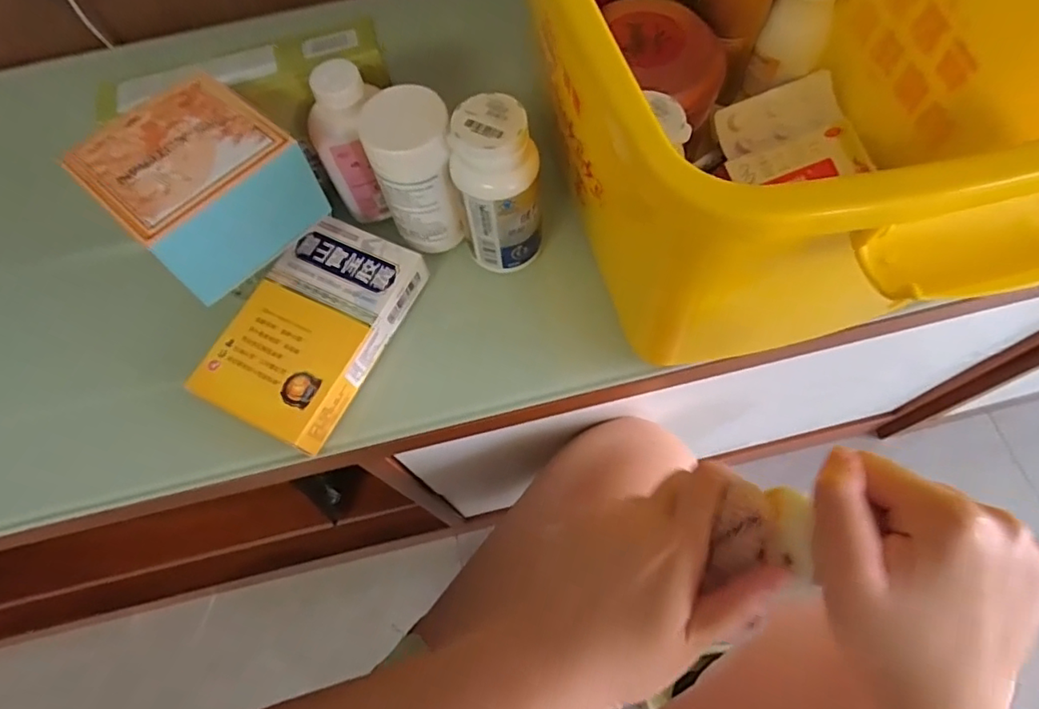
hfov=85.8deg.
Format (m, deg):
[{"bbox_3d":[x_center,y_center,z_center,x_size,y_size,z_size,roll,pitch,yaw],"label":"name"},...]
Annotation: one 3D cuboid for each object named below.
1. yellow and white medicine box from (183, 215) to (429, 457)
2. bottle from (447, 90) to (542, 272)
[{"bbox_3d":[-0.125,-0.017,0.343,0.078,0.028,0.133,24,70,13],"label":"yellow and white medicine box"},{"bbox_3d":[-0.013,-0.095,0.323,0.045,0.098,0.043,-17,67,-4],"label":"bottle"}]

